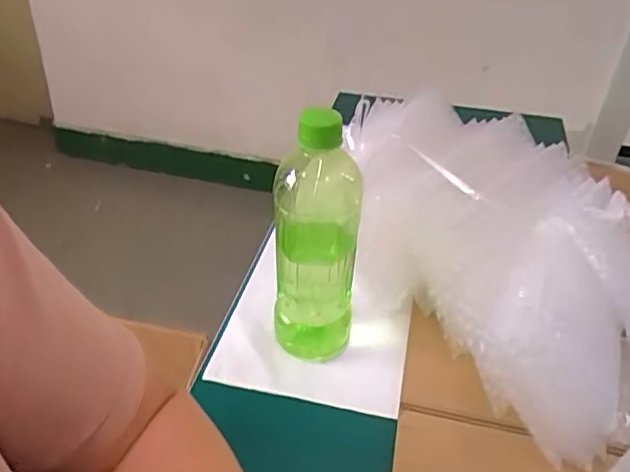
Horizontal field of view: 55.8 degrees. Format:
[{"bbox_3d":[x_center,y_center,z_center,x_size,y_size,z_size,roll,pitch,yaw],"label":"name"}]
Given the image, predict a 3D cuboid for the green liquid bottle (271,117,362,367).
[{"bbox_3d":[0.002,-0.004,0.473,0.063,0.213,0.072,4,37,1],"label":"green liquid bottle"}]

